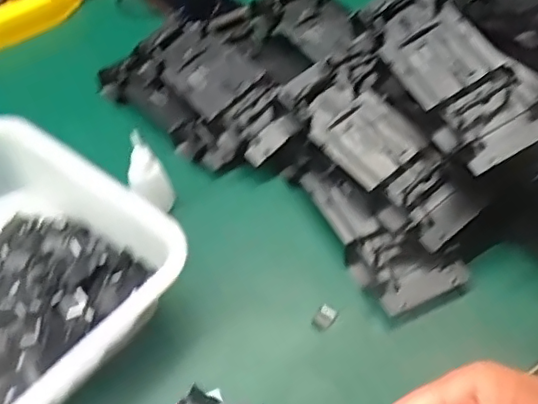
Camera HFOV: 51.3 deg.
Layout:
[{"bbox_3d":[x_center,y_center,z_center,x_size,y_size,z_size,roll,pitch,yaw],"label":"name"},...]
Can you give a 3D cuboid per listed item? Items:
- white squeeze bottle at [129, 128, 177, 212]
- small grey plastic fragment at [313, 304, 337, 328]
[{"bbox_3d":[-0.101,-0.025,0.458,0.026,0.076,0.022,-36,36,-24],"label":"white squeeze bottle"},{"bbox_3d":[0.041,0.084,0.412,0.014,0.005,0.016,33,58,26],"label":"small grey plastic fragment"}]

